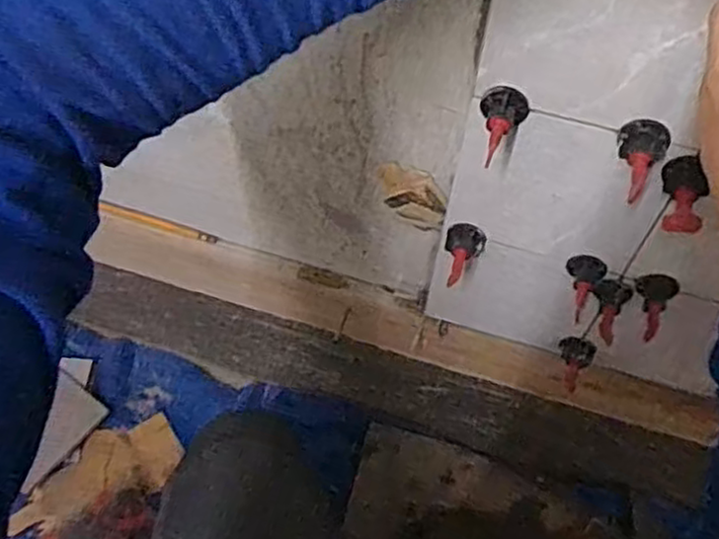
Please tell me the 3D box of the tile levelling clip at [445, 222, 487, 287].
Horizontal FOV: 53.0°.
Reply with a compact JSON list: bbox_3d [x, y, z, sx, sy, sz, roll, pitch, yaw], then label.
[{"bbox_3d":[0.083,-0.012,0.584,0.031,0.026,0.046,16,59,8],"label":"tile levelling clip"}]

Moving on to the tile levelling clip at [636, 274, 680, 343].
[{"bbox_3d":[0.226,0.029,0.566,0.028,0.039,0.043,30,61,16],"label":"tile levelling clip"}]

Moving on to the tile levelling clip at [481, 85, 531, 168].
[{"bbox_3d":[0.092,-0.093,0.461,0.030,0.025,0.045,11,58,5],"label":"tile levelling clip"}]

